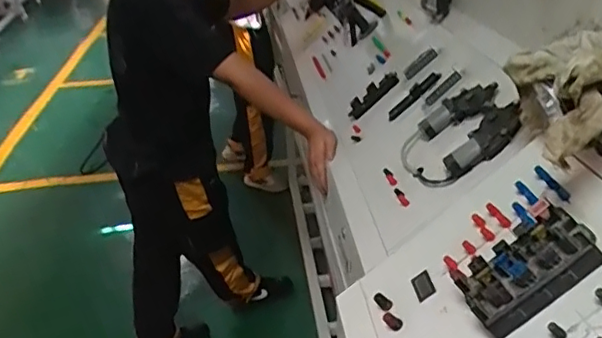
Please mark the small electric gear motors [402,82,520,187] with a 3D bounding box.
[{"bbox_3d":[0.279,-0.064,1.030,0.216,0.042,0.206,-45,27,7],"label":"small electric gear motors"}]

